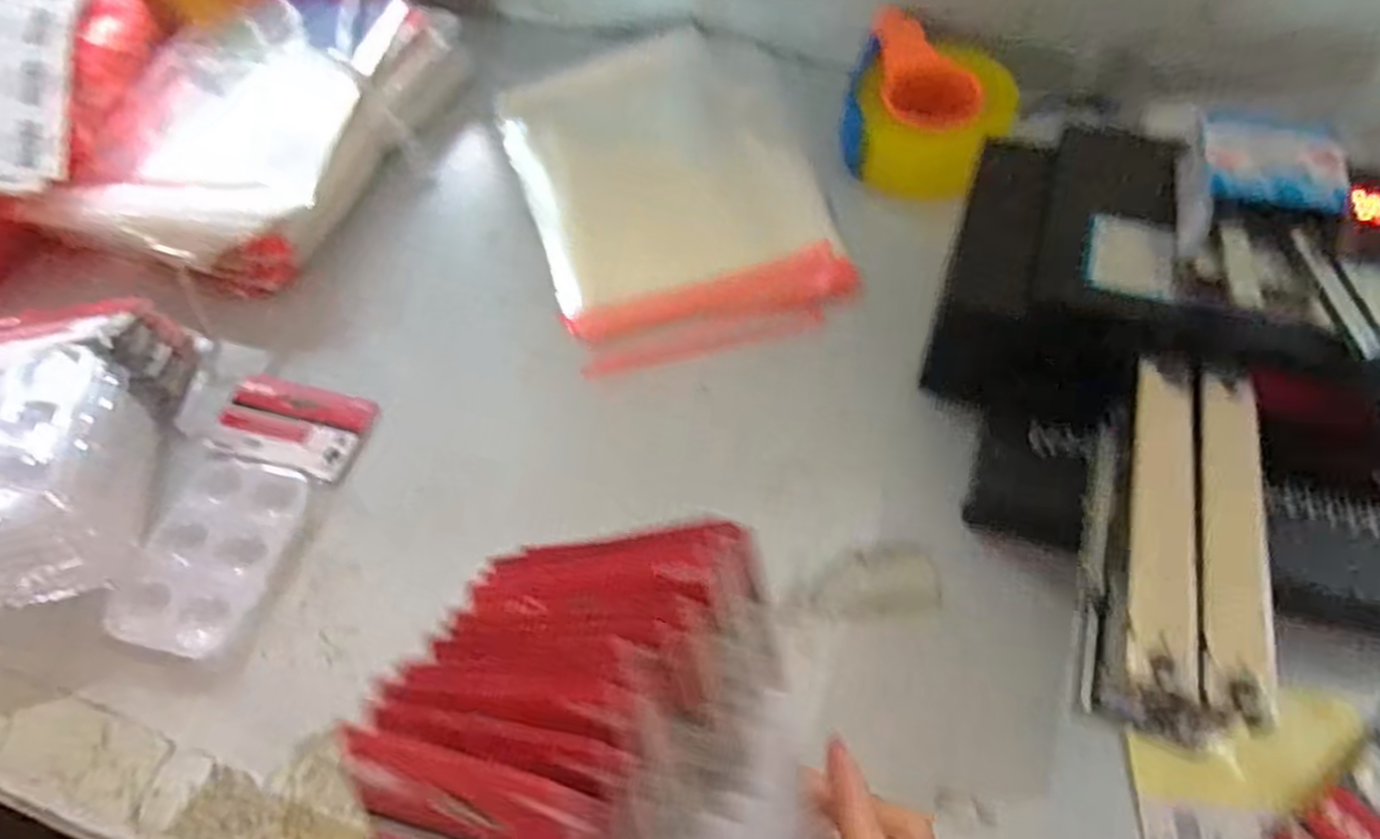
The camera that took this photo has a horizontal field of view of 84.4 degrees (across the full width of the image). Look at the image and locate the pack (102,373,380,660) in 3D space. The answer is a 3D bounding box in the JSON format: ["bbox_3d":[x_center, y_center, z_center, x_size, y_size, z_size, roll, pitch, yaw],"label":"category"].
[{"bbox_3d":[-0.289,0.054,0.498,0.099,0.013,0.193,7,58,8],"label":"pack"}]

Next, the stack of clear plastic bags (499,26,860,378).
[{"bbox_3d":[-0.021,-0.203,0.644,0.244,0.020,0.366,-12,58,-3],"label":"stack of clear plastic bags"}]

